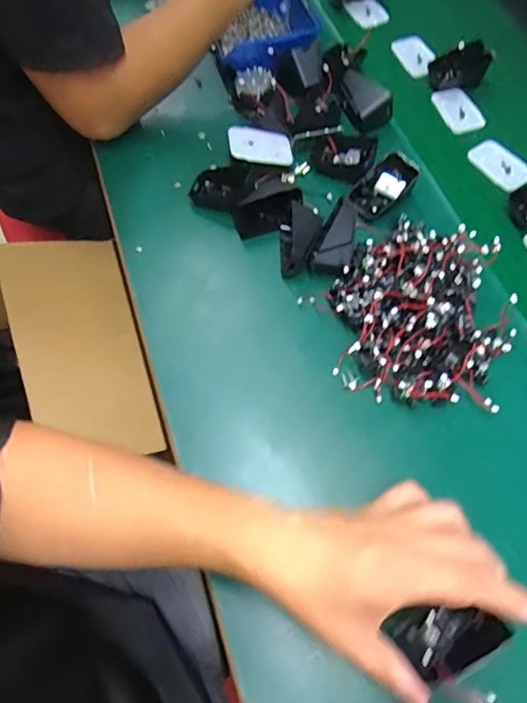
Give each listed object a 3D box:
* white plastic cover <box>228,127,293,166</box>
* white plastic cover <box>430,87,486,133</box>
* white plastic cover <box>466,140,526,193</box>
[{"bbox_3d":[-0.003,-0.225,0.559,0.071,0.007,0.040,0,84,-18],"label":"white plastic cover"},{"bbox_3d":[0.237,-0.294,0.622,0.041,0.005,0.067,-26,75,-4],"label":"white plastic cover"},{"bbox_3d":[0.269,-0.212,0.582,0.040,0.010,0.072,-34,69,-14],"label":"white plastic cover"}]

